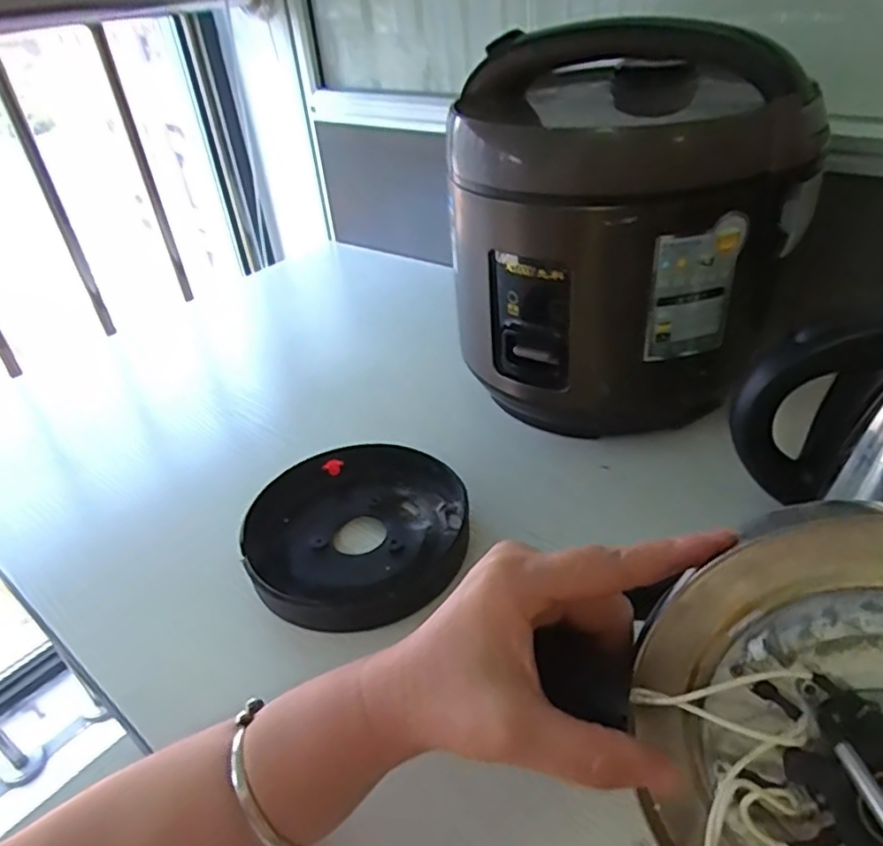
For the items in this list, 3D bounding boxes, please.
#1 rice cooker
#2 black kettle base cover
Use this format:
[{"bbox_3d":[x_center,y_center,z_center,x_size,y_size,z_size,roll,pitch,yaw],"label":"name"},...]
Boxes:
[{"bbox_3d":[0.126,-0.142,0.507,0.207,0.243,0.215,-17,37,-14],"label":"rice cooker"},{"bbox_3d":[-0.065,0.077,0.453,0.156,0.033,0.159,4,37,15],"label":"black kettle base cover"}]

